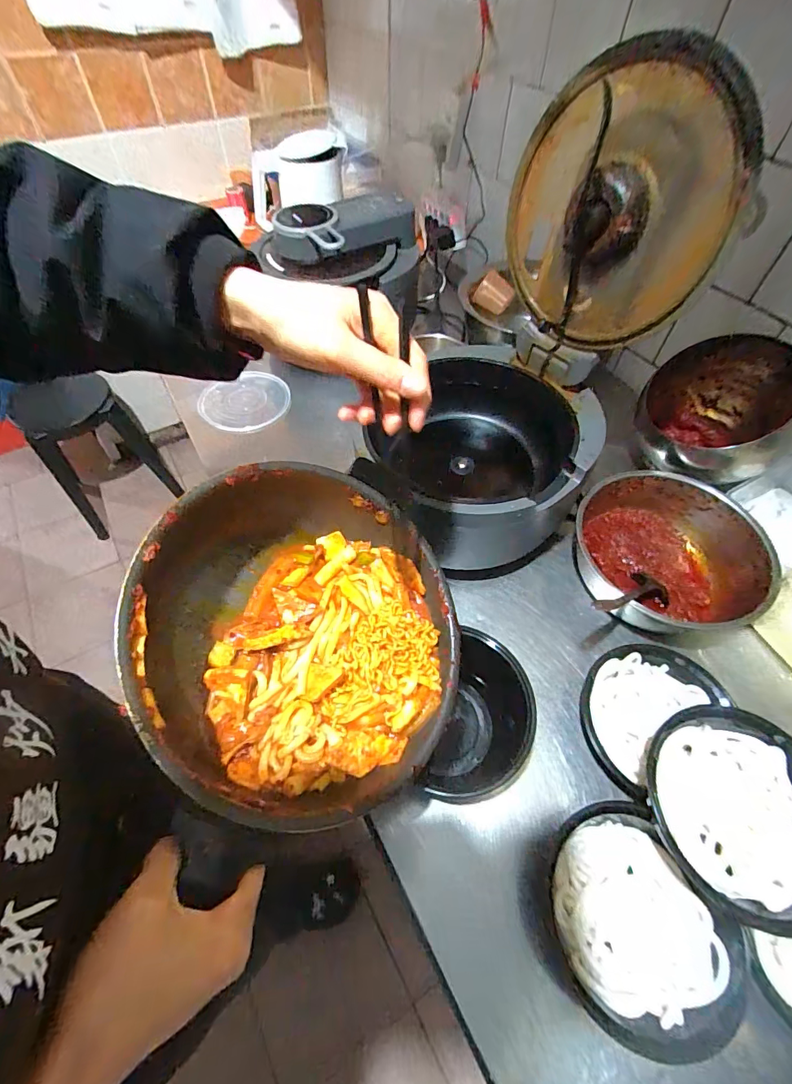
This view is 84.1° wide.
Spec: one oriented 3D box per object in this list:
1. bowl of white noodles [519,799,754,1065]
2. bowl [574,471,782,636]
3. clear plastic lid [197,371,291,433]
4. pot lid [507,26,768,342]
[{"bbox_3d":[0.207,0.348,0.403,0.154,0.055,0.164,0,55,-1],"label":"bowl of white noodles"},{"bbox_3d":[0.360,0.007,0.612,0.206,0.096,0.206,0,55,-1],"label":"bowl"},{"bbox_3d":[-0.295,-0.273,0.867,0.167,0.032,0.150,-11,60,-15],"label":"clear plastic lid"},{"bbox_3d":[0.227,-0.356,0.476,0.057,0.254,0.258,-34,80,-29],"label":"pot lid"}]

